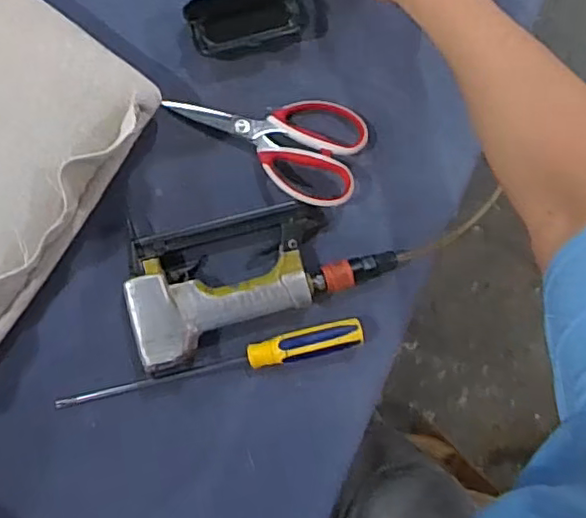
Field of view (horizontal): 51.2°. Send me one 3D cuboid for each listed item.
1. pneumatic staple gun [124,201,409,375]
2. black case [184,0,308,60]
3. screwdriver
[{"bbox_3d":[-0.024,0.020,0.582,0.258,0.038,0.133,-11,97,-7],"label":"pneumatic staple gun"},{"bbox_3d":[-0.041,-0.220,0.565,0.106,0.022,0.055,-19,98,-6],"label":"black case"},{"bbox_3d":[-0.077,0.104,0.591,0.295,0.024,0.033,-13,97,-6],"label":"screwdriver"}]

